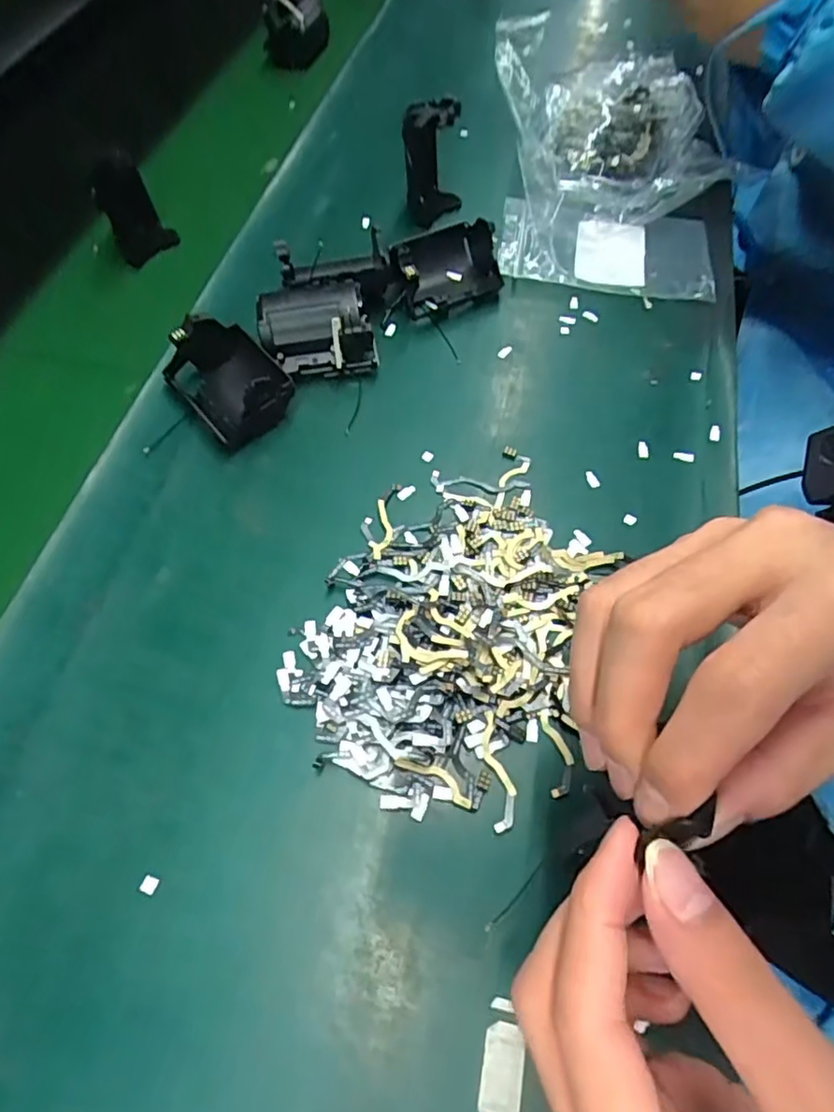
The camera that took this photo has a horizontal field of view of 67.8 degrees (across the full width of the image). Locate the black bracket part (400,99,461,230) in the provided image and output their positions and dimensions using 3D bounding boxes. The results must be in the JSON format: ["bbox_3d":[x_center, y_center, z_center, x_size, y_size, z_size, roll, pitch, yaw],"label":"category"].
[{"bbox_3d":[0.011,-0.291,0.462,0.043,0.073,0.058,1,60,1],"label":"black bracket part"}]

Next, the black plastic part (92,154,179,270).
[{"bbox_3d":[-0.208,-0.254,0.453,0.017,0.067,0.047,22,62,23],"label":"black plastic part"}]

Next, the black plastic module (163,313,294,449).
[{"bbox_3d":[-0.113,-0.106,0.373,0.053,0.041,0.073,-37,66,-18],"label":"black plastic module"}]

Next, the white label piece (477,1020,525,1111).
[{"bbox_3d":[0.031,0.189,0.228,0.014,0.004,0.028,6,56,12],"label":"white label piece"}]

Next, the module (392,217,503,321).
[{"bbox_3d":[0.019,-0.200,0.427,0.073,0.039,0.053,-28,64,-14],"label":"module"}]

